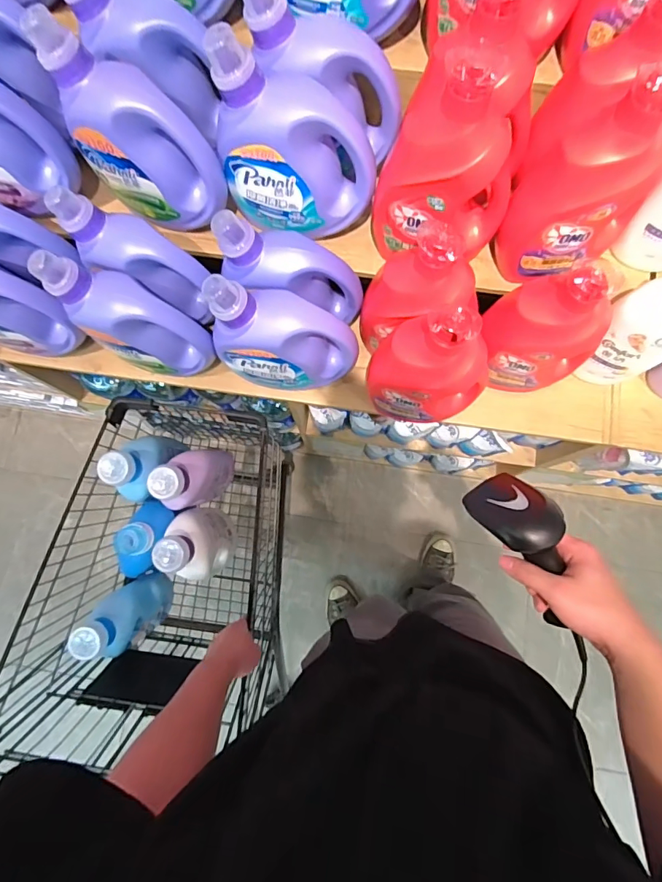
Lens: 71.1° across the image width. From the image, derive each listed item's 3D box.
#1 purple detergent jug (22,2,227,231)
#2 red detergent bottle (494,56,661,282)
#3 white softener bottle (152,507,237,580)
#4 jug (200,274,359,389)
[{"bbox_3d":[-0.276,-0.437,0.672,0.230,0.237,0.090,20,79,6],"label":"purple detergent jug"},{"bbox_3d":[0.355,-0.342,0.618,0.206,0.289,0.101,-5,78,1],"label":"red detergent bottle"},{"bbox_3d":[-0.272,0.206,0.957,0.082,0.318,0.137,4,78,3],"label":"white softener bottle"},{"bbox_3d":[-0.089,-0.169,0.730,0.206,0.231,0.098,14,79,5],"label":"jug"}]

